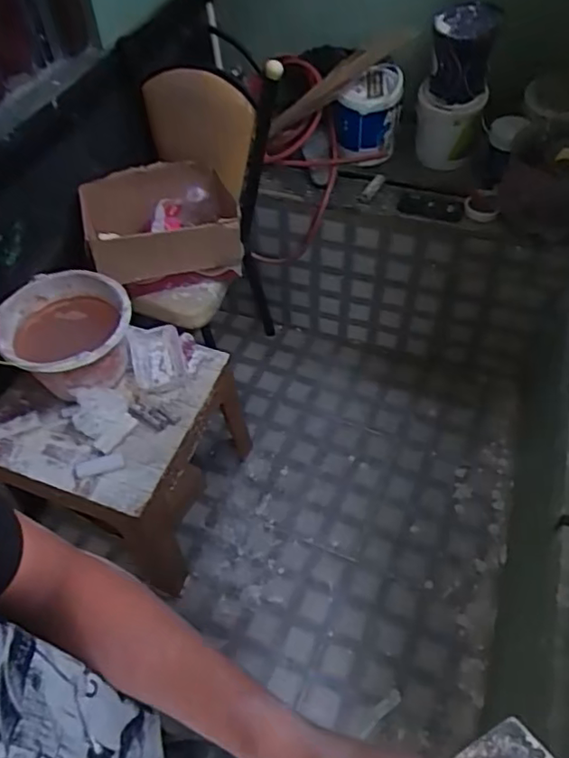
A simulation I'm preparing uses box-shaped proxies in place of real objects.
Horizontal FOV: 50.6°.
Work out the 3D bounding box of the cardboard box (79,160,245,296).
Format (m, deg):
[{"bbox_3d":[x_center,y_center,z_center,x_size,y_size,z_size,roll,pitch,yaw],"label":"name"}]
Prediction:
[{"bbox_3d":[-0.296,-0.367,1.496,0.371,0.185,0.260,-13,53,-8],"label":"cardboard box"}]

